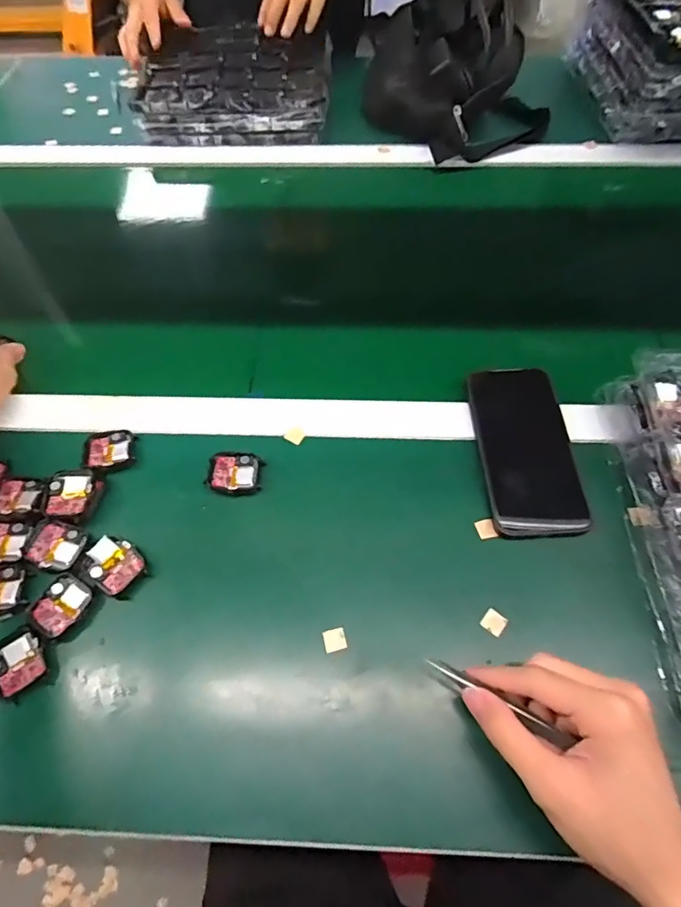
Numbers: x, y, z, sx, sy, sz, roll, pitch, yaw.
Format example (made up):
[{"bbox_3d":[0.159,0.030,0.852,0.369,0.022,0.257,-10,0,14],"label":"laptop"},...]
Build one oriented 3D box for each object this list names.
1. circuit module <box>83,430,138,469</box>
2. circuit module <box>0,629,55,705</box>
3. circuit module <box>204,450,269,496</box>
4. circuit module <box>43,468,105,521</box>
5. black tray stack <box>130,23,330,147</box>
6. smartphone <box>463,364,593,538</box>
[{"bbox_3d":[-0.206,-0.002,0.467,0.045,0.010,0.038,-7,58,-3],"label":"circuit module"},{"bbox_3d":[-0.233,0.151,0.378,0.037,0.012,0.049,-36,64,-19],"label":"circuit module"},{"bbox_3d":[-0.091,0.017,0.452,0.046,0.009,0.040,1,58,3],"label":"circuit module"},{"bbox_3d":[-0.224,0.035,0.437,0.042,0.014,0.043,0,58,2],"label":"circuit module"},{"bbox_3d":[-0.152,-0.569,0.789,0.259,0.064,0.273,-1,58,1],"label":"black tray stack"},{"bbox_3d":[0.160,-0.002,0.457,0.077,0.018,0.154,-6,66,3],"label":"smartphone"}]

